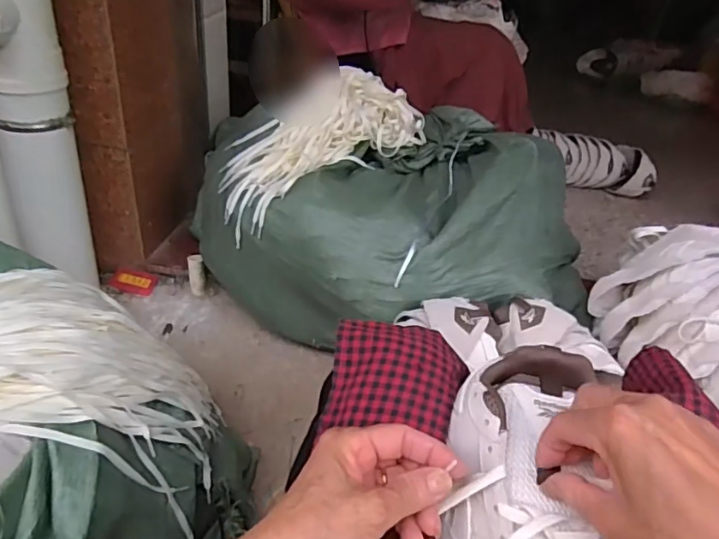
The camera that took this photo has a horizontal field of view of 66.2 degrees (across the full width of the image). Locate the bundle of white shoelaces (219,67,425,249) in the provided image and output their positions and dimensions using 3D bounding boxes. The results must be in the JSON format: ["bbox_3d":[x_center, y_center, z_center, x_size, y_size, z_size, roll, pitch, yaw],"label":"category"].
[{"bbox_3d":[-0.080,-0.219,0.979,0.410,0.124,0.195,-37,50,-17],"label":"bundle of white shoelaces"}]

